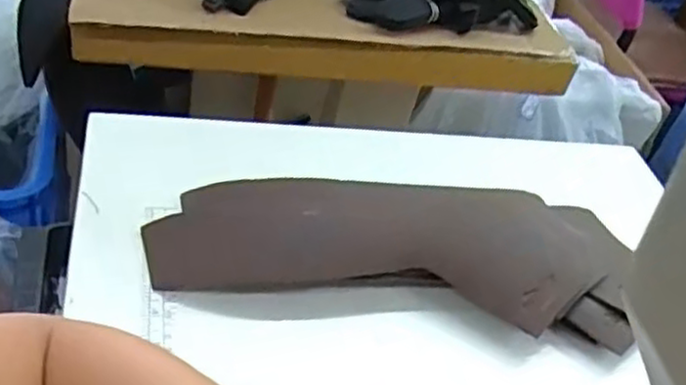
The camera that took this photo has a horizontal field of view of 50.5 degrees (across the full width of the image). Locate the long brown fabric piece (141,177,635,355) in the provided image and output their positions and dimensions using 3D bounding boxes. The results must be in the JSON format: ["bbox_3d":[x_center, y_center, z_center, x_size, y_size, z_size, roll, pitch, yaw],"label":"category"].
[{"bbox_3d":[0.030,0.035,0.540,0.343,0.043,0.121,10,40,-5],"label":"long brown fabric piece"}]

